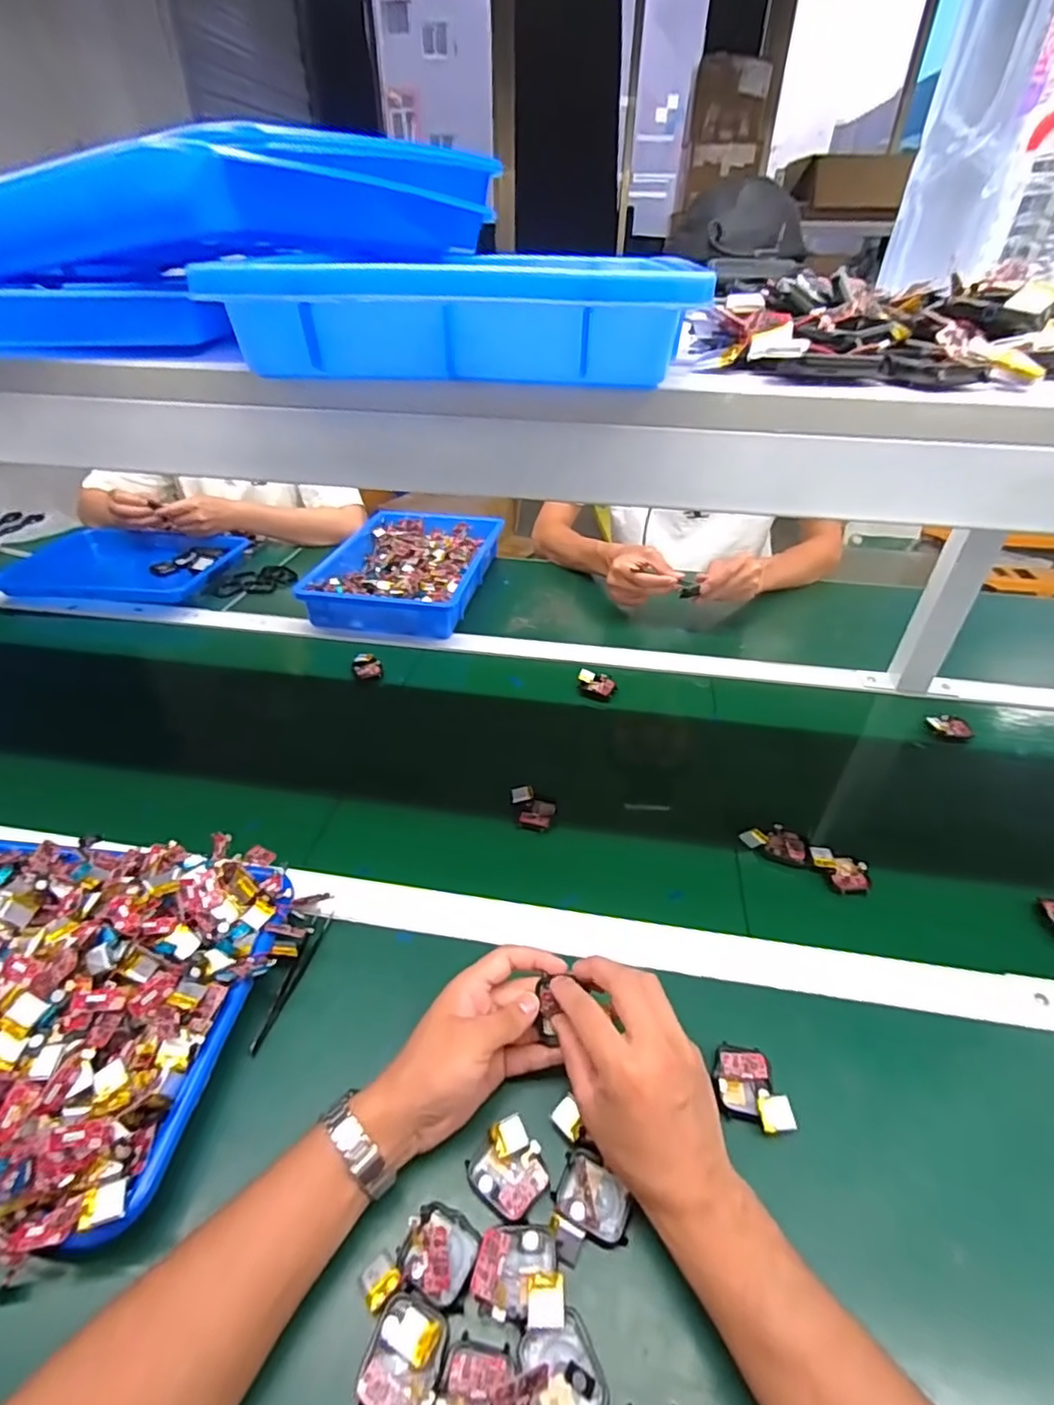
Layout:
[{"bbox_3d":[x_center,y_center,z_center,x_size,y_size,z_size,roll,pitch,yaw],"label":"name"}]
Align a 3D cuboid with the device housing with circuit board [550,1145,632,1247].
[{"bbox_3d":[0.042,0.305,0.370,0.047,0.015,0.037,17,41,20],"label":"device housing with circuit board"}]

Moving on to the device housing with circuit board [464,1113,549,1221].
[{"bbox_3d":[-0.009,0.294,0.378,0.048,0.014,0.043,28,46,30],"label":"device housing with circuit board"}]

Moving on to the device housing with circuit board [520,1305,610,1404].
[{"bbox_3d":[0.020,0.353,0.314,0.038,0.007,0.044,-15,41,-19],"label":"device housing with circuit board"}]

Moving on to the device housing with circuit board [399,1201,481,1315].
[{"bbox_3d":[-0.051,0.319,0.347,0.043,0.008,0.039,11,39,13],"label":"device housing with circuit board"}]

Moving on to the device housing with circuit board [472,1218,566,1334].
[{"bbox_3d":[-0.003,0.324,0.341,0.050,0.015,0.042,7,39,8],"label":"device housing with circuit board"}]

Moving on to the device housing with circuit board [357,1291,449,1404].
[{"bbox_3d":[-0.065,0.347,0.316,0.040,0.009,0.047,11,39,14],"label":"device housing with circuit board"}]

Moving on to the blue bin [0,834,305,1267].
[{"bbox_3d":[-0.372,0.196,0.426,0.307,0.070,0.239,1,38,1],"label":"blue bin"}]

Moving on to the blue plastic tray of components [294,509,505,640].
[{"bbox_3d":[-0.200,-0.229,1.012,0.252,0.057,0.363,7,39,8],"label":"blue plastic tray of components"}]

